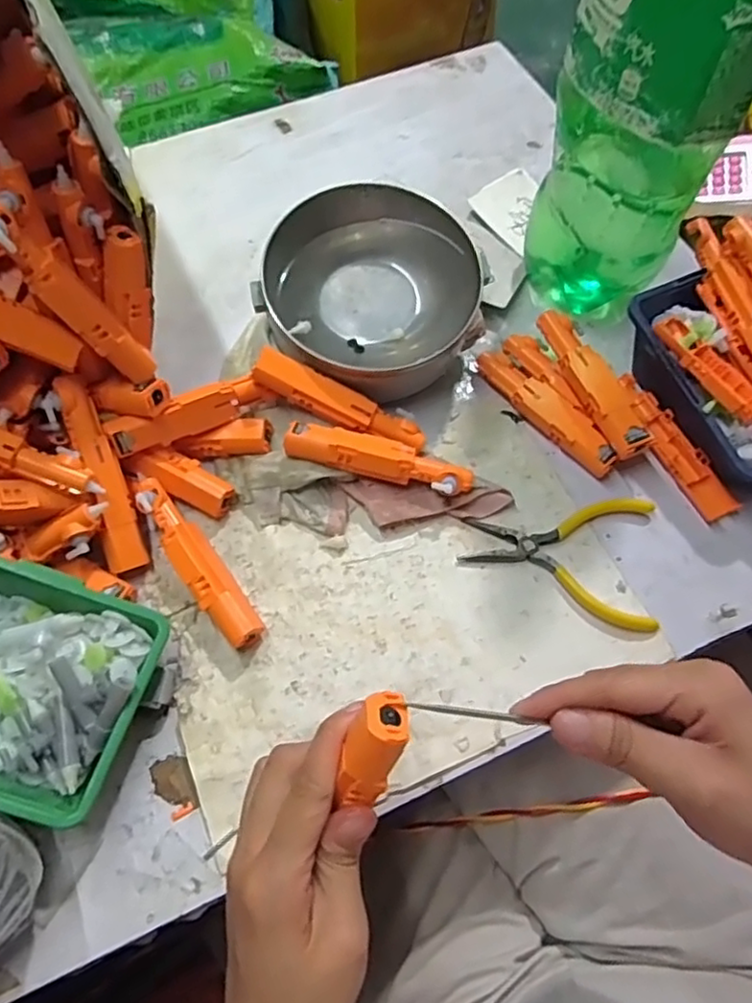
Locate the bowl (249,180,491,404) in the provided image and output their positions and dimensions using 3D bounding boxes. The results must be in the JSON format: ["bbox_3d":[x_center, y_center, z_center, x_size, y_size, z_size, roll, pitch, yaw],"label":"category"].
[{"bbox_3d":[-0.003,-0.145,0.450,0.136,0.071,0.133,-1,63,2],"label":"bowl"}]

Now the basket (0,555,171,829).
[{"bbox_3d":[-0.185,0.093,0.334,0.125,0.056,0.111,15,64,8],"label":"basket"}]

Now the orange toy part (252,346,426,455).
[{"bbox_3d":[-0.023,-0.063,0.424,0.119,0.020,0.023,24,67,-11],"label":"orange toy part"}]

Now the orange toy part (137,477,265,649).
[{"bbox_3d":[-0.109,0.036,0.391,0.024,0.024,0.119,-35,67,-14],"label":"orange toy part"}]

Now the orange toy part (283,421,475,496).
[{"bbox_3d":[0.002,-0.025,0.421,0.120,0.028,0.029,7,64,6],"label":"orange toy part"}]

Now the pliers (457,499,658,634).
[{"bbox_3d":[0.117,0.028,0.408,0.118,0.010,0.087,10,64,8],"label":"pliers"}]

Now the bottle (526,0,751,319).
[{"bbox_3d":[0.164,-0.244,0.380,0.100,0.325,0.099,19,64,10],"label":"bottle"}]

